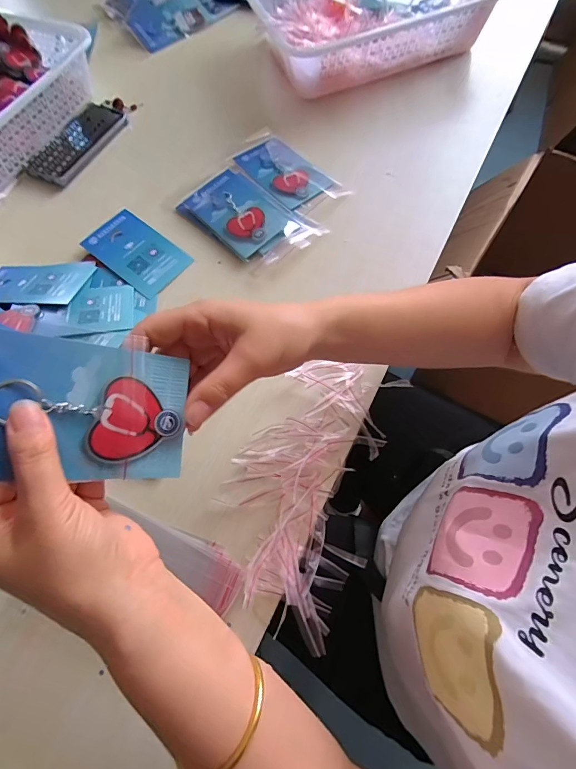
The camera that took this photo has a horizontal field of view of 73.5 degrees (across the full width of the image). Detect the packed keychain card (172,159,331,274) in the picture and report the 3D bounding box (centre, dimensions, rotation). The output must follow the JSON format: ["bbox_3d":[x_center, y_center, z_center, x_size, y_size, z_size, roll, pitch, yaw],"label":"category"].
[{"bbox_3d":[-0.054,-0.223,0.507,0.104,0.016,0.182,-43,71,-13],"label":"packed keychain card"}]

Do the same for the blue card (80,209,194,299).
[{"bbox_3d":[-0.195,-0.172,0.500,0.131,0.005,0.079,38,71,12],"label":"blue card"}]

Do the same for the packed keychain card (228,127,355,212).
[{"bbox_3d":[-0.008,-0.305,0.543,0.085,0.008,0.192,-37,70,-11],"label":"packed keychain card"}]

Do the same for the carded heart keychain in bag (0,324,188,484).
[{"bbox_3d":[-0.125,0.013,0.222,0.133,0.006,0.080,9,79,-35],"label":"carded heart keychain in bag"}]

